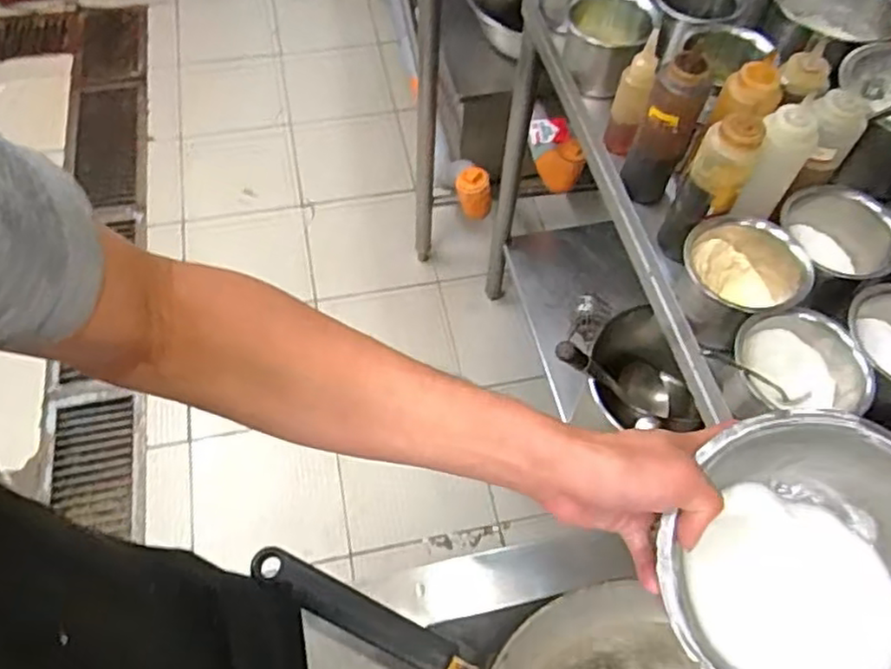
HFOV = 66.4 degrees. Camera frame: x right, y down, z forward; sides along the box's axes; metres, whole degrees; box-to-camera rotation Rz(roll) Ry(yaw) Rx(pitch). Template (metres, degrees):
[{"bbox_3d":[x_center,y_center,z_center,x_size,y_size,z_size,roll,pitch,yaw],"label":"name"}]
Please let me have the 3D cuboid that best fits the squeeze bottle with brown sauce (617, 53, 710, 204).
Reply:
[{"bbox_3d":[0.237,-0.219,0.736,0.060,0.176,0.074,25,61,11],"label":"squeeze bottle with brown sauce"}]

